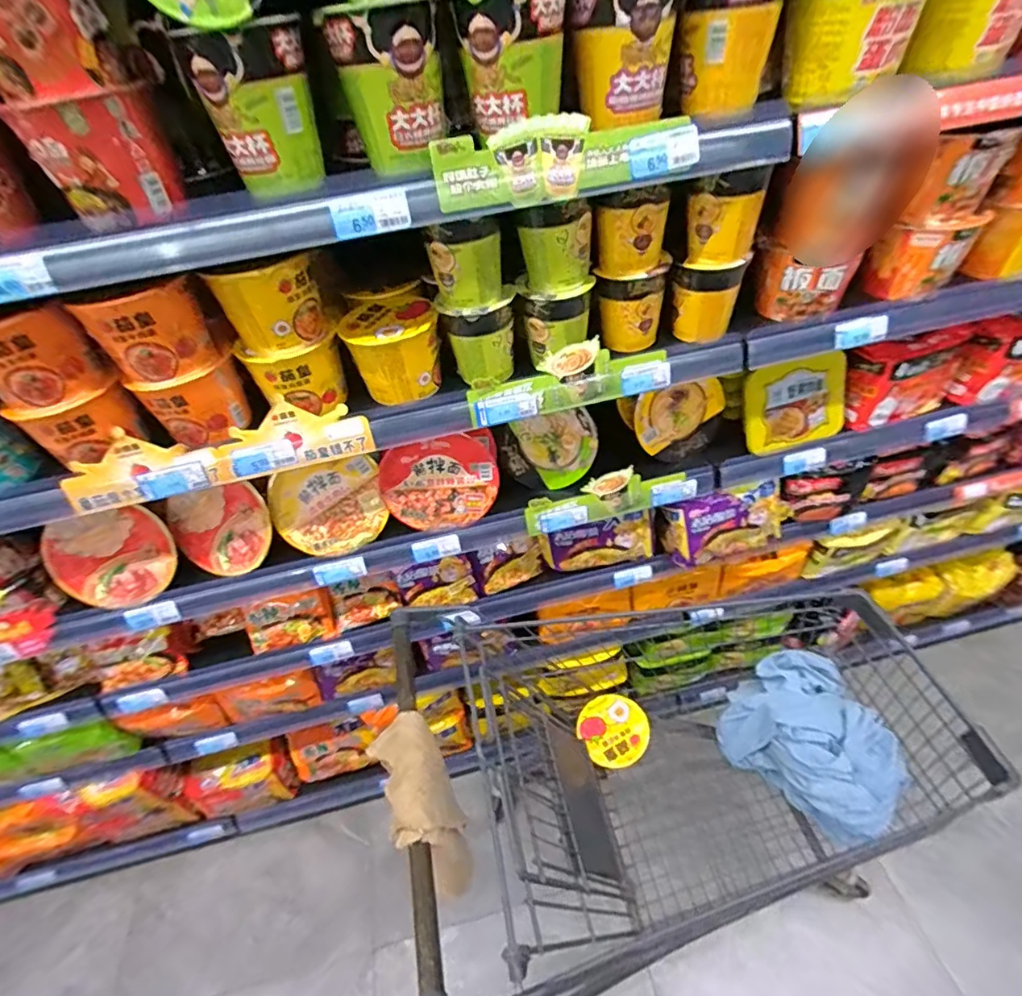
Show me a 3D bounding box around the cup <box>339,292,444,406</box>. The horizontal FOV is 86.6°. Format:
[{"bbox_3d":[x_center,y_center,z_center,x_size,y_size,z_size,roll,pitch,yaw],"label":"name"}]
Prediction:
[{"bbox_3d":[-0.161,-0.207,0.754,0.118,0.097,0.121,-16,46,-9],"label":"cup"}]

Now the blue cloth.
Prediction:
[{"bbox_3d":[0.563,0.435,1.001,0.243,0.128,0.283,-35,51,-25],"label":"blue cloth"}]

